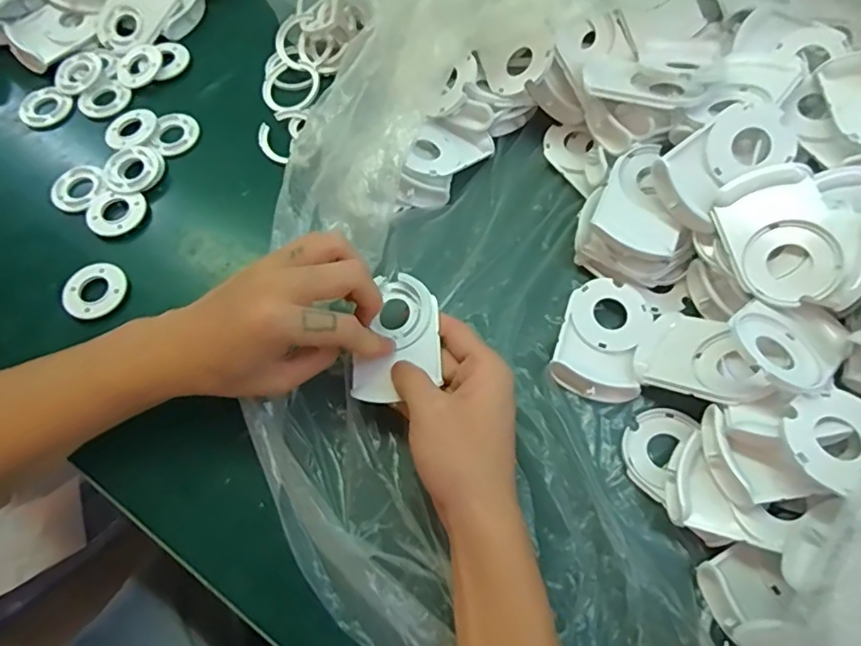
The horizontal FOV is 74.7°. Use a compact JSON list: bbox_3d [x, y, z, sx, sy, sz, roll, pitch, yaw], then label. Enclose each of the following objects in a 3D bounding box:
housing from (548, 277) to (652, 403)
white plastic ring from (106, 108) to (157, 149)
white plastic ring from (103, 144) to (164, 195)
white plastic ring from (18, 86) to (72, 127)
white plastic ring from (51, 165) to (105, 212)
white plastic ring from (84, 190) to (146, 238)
[{"bbox_3d":[0.116,0.010,0.382,0.056,0.015,0.082,18,67,10],"label":"housing"},{"bbox_3d":[-0.251,-0.163,0.473,0.041,0.008,0.041,-1,66,2],"label":"white plastic ring"},{"bbox_3d":[-0.239,-0.124,0.454,0.046,0.008,0.042,-1,66,2],"label":"white plastic ring"},{"bbox_3d":[-0.337,-0.189,0.492,0.041,0.007,0.038,-1,66,2],"label":"white plastic ring"},{"bbox_3d":[-0.280,-0.107,0.450,0.042,0.006,0.041,-1,66,2],"label":"white plastic ring"},{"bbox_3d":[-0.246,-0.085,0.440,0.040,0.009,0.041,-1,66,2],"label":"white plastic ring"}]

